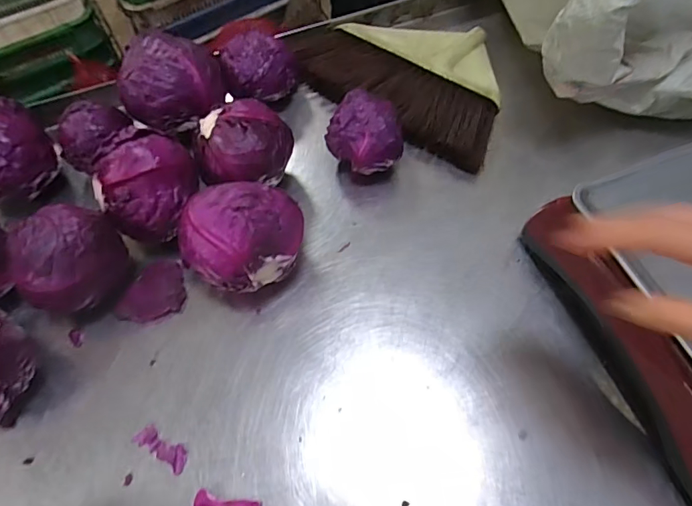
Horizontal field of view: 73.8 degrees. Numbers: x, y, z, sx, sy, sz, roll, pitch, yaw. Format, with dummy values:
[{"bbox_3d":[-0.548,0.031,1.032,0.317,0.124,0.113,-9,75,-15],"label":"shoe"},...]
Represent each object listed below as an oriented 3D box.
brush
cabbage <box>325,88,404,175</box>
[{"bbox_3d":[0.084,-0.253,0.651,0.312,0.048,0.197,30,68,15],"label":"brush"},{"bbox_3d":[0.028,-0.143,0.572,0.089,0.088,0.085,37,70,18],"label":"cabbage"}]

